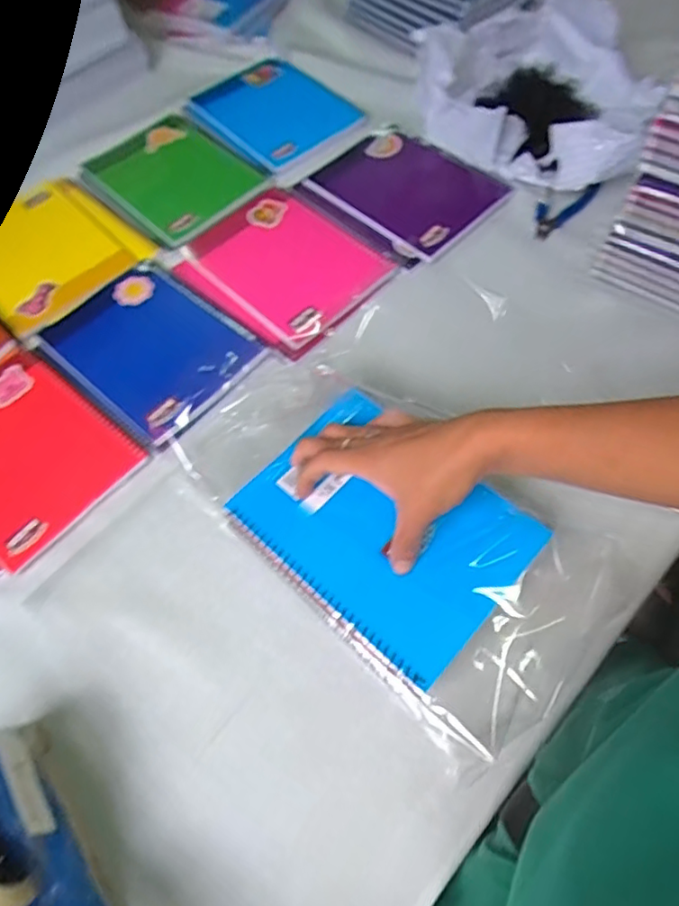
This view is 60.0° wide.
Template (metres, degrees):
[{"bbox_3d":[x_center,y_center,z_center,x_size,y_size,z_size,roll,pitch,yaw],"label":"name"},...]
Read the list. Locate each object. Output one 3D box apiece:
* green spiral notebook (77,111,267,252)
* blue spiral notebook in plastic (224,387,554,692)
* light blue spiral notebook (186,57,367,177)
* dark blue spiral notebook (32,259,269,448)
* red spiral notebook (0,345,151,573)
[{"bbox_3d":[-0.206,-0.339,0.717,0.153,0.016,0.215,-42,68,-18],"label":"green spiral notebook"},{"bbox_3d":[0.031,0.049,0.431,0.194,0.019,0.144,37,69,20],"label":"blue spiral notebook in plastic"},{"bbox_3d":[-0.086,-0.440,0.752,0.159,0.009,0.197,-40,67,-17],"label":"light blue spiral notebook"},{"bbox_3d":[-0.192,-0.111,0.589,0.204,0.012,0.149,38,70,20],"label":"dark blue spiral notebook"},{"bbox_3d":[-0.295,-0.007,0.536,0.202,0.006,0.148,36,69,19],"label":"red spiral notebook"}]

